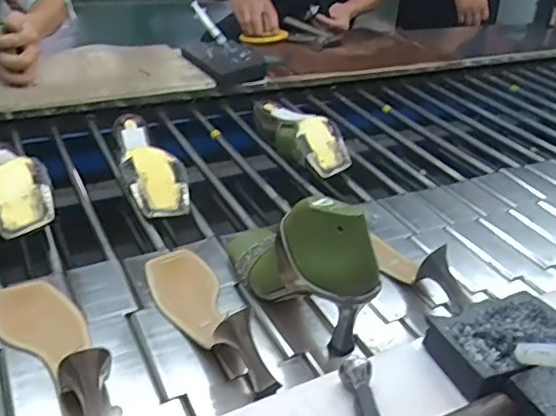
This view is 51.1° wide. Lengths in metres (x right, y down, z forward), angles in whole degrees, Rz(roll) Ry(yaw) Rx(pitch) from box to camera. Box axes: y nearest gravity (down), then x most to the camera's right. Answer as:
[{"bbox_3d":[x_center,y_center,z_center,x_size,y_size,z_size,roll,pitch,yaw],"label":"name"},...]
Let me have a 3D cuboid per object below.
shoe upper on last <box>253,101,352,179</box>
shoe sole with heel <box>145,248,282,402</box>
[{"bbox_3d":[0.036,-0.123,0.966,0.080,0.070,0.230,-11,35,-25],"label":"shoe upper on last"},{"bbox_3d":[-0.080,0.096,0.601,0.075,0.062,0.236,-9,35,-23],"label":"shoe sole with heel"}]

